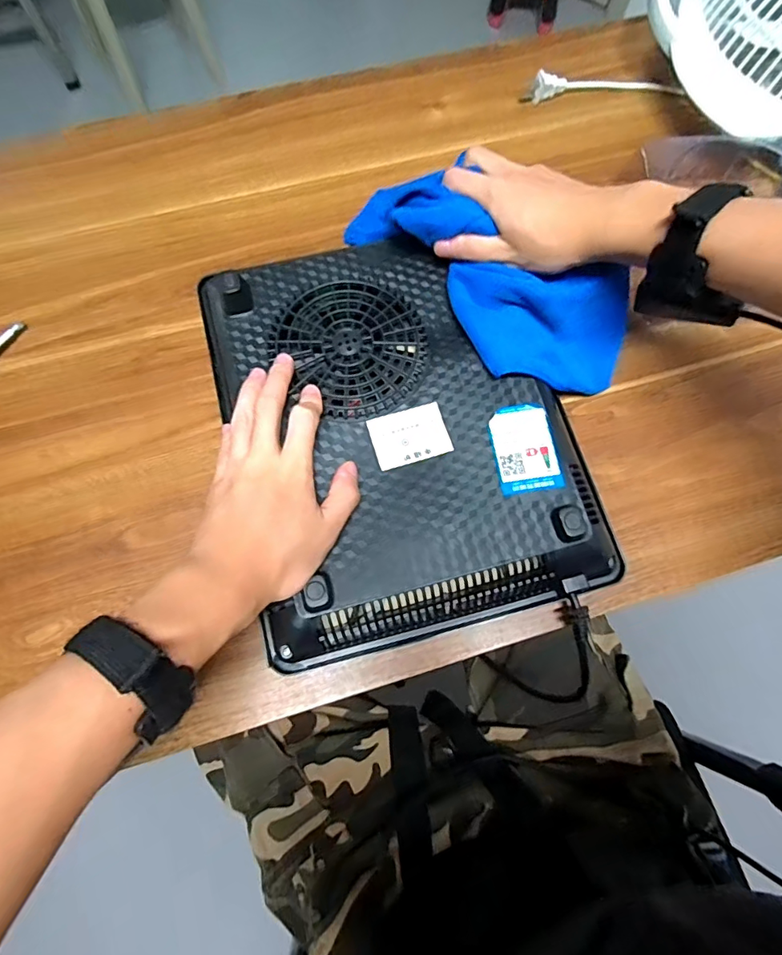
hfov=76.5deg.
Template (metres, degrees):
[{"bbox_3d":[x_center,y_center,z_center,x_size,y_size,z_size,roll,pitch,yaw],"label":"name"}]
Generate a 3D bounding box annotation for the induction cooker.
[{"bbox_3d":[0.006,-0.043,0.393,0.261,0.059,0.315,-14,74,-5],"label":"induction cooker"}]

